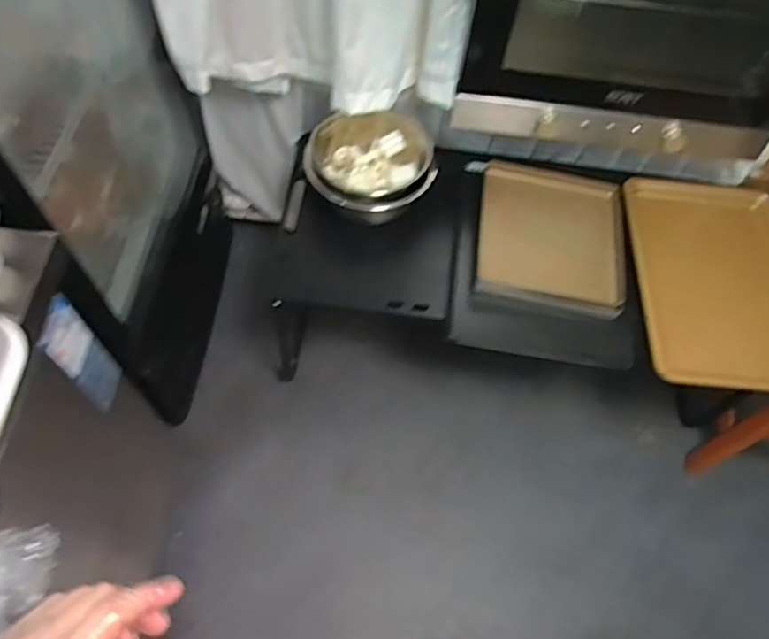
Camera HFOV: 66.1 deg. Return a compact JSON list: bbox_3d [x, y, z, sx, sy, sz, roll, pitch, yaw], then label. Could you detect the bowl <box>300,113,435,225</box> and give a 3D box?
[{"bbox_3d":[-0.015,-0.313,1.186,0.253,0.132,0.213,-26,66,-17],"label":"bowl"}]

